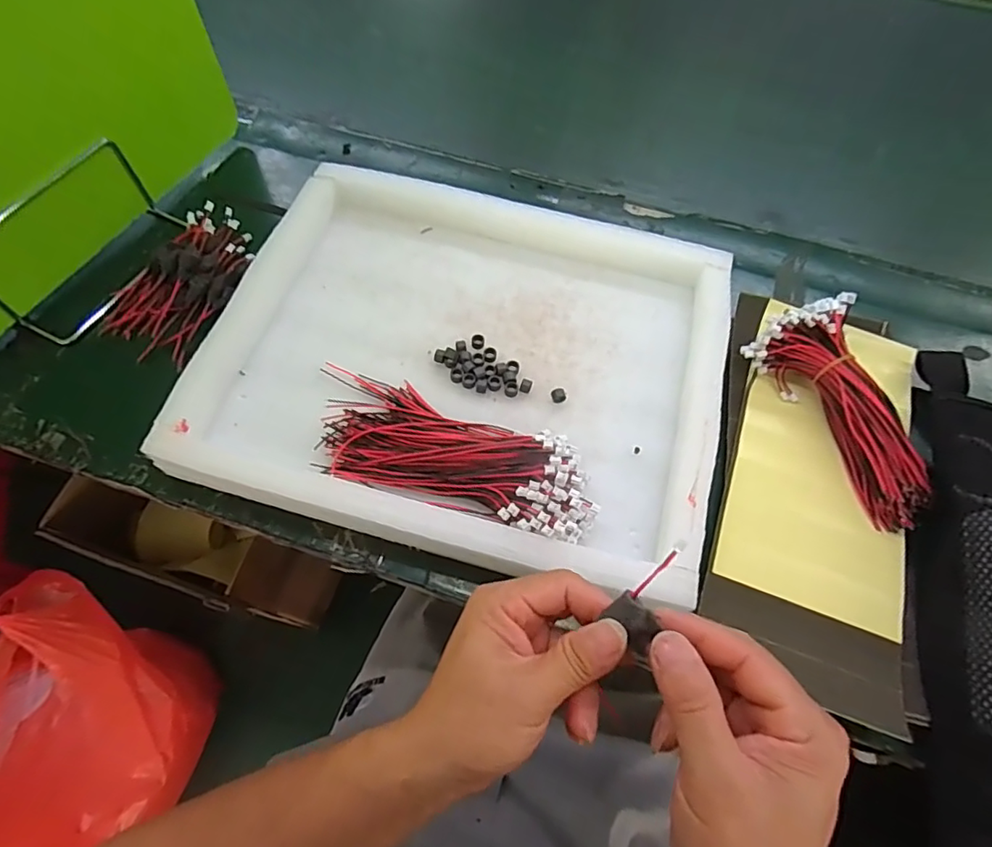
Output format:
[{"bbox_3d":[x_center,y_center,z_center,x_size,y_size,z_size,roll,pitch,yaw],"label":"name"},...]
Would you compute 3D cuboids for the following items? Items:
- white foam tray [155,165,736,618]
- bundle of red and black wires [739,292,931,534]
[{"bbox_3d":[-0.016,-0.055,0.414,0.353,0.036,0.295,14,66,6],"label":"white foam tray"},{"bbox_3d":[0.260,-0.010,0.405,0.079,0.042,0.170,-19,67,-10],"label":"bundle of red and black wires"}]

